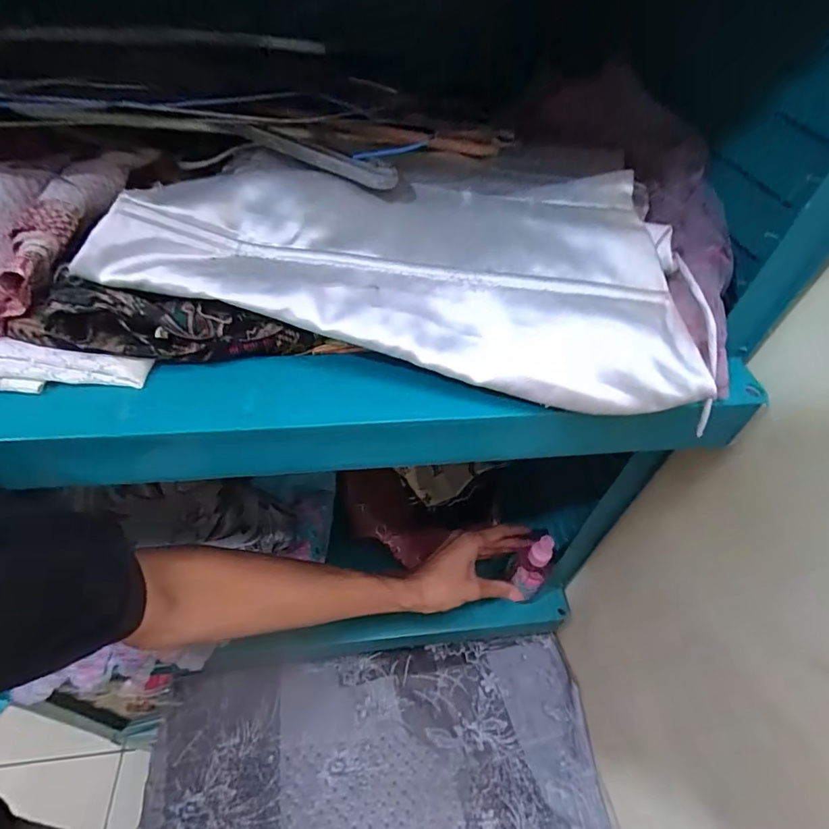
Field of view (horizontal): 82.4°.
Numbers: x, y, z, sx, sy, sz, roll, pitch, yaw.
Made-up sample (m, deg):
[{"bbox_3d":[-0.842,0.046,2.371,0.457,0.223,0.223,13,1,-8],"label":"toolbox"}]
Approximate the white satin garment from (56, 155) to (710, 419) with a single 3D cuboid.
[{"bbox_3d":[0.003,-0.095,0.281,0.315,0.059,0.131,11,49,3],"label":"white satin garment"}]

